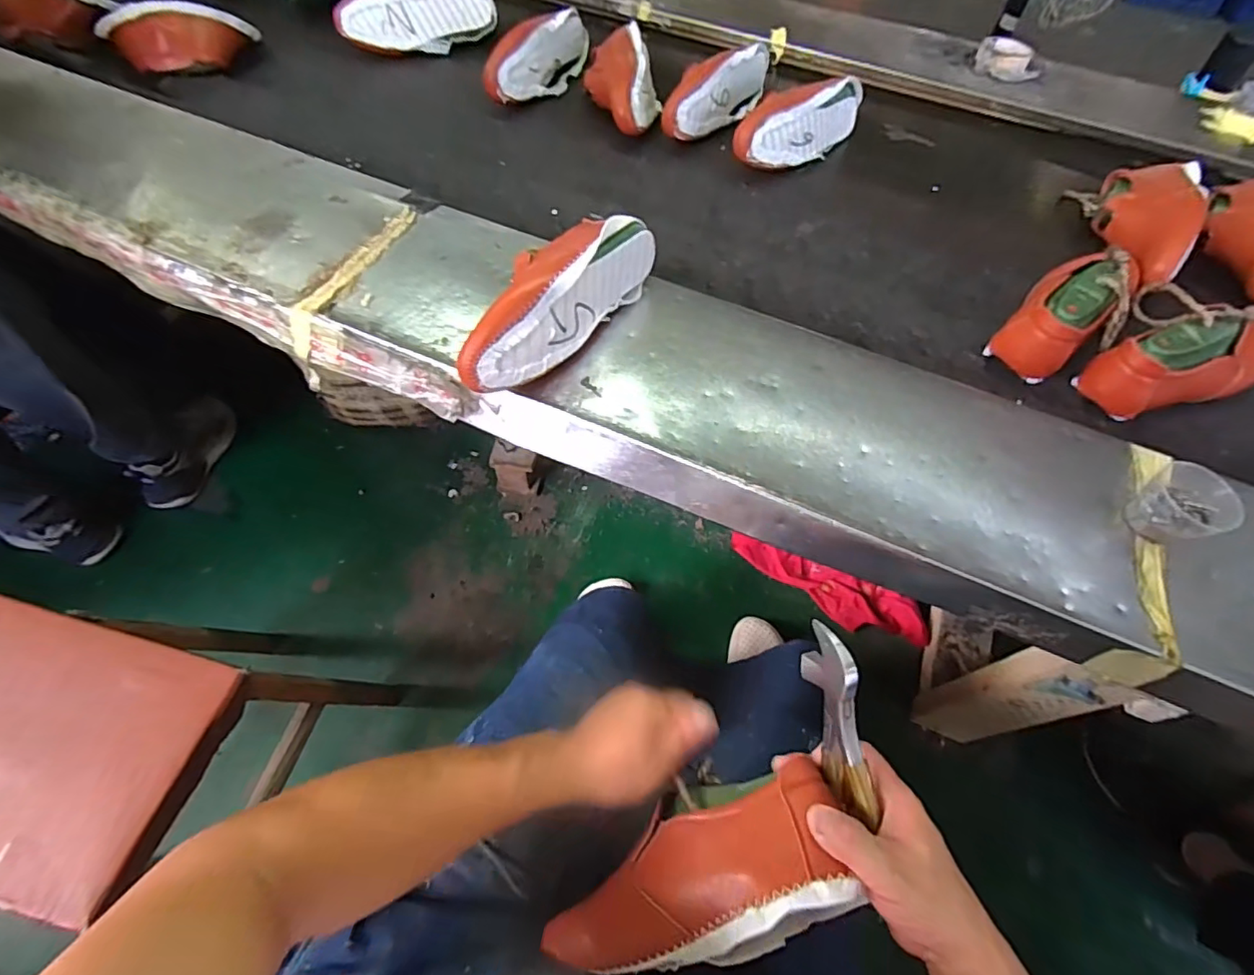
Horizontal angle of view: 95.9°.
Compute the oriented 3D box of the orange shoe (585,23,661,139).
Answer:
[{"bbox_3d":[-0.003,-0.630,0.882,0.116,0.077,0.233,-4,60,-5],"label":"orange shoe"}]

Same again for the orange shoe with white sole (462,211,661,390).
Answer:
[{"bbox_3d":[-0.072,-0.189,0.551,0.087,0.096,0.255,31,63,15],"label":"orange shoe with white sole"}]

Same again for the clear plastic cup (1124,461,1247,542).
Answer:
[{"bbox_3d":[0.471,0.015,0.481,0.070,0.048,0.063,-25,64,-17],"label":"clear plastic cup"}]

